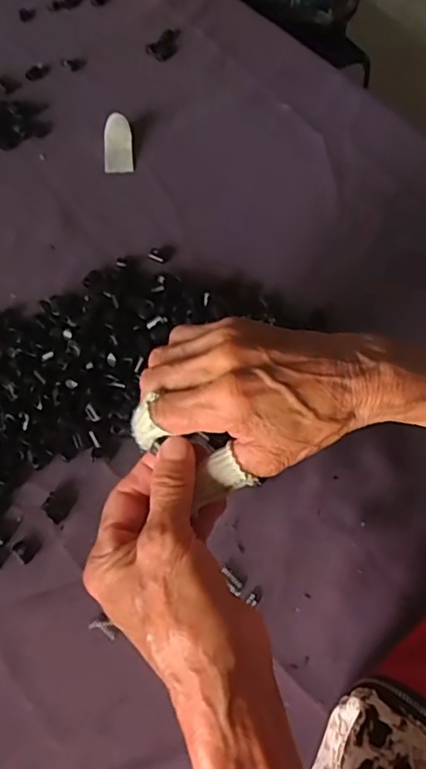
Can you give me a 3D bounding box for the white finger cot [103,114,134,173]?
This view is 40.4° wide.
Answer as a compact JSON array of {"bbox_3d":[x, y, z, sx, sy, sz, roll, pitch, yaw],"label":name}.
[{"bbox_3d":[-0.091,-0.229,0.552,0.028,0.011,0.057,-4,83,-6],"label":"white finger cot"}]

